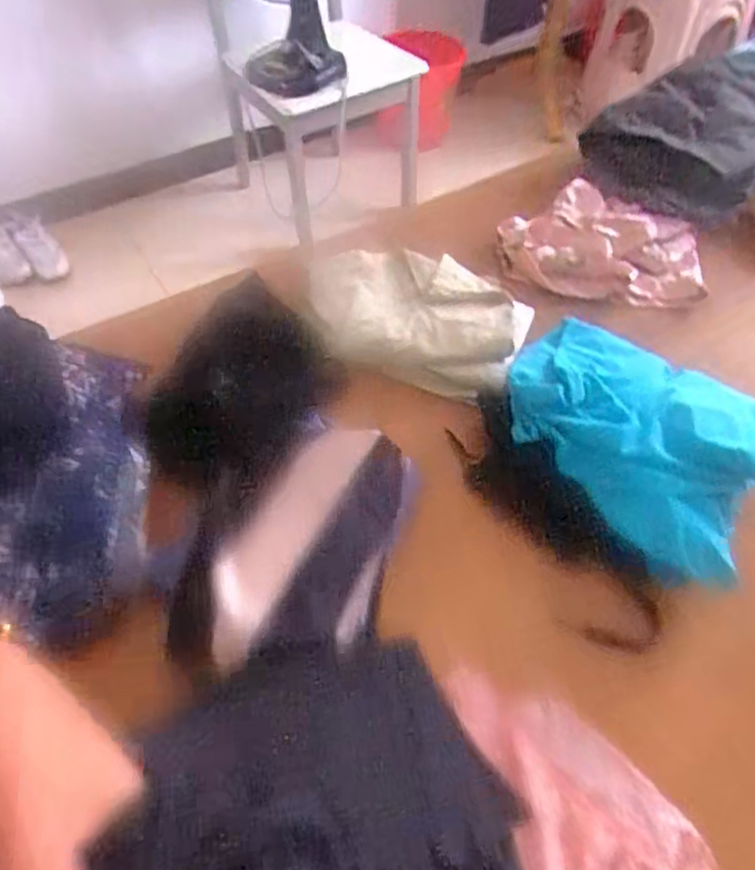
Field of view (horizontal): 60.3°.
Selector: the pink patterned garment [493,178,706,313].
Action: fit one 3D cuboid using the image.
[{"bbox_3d":[0.325,-0.274,0.935,0.285,0.062,0.201,19,55,16],"label":"pink patterned garment"}]

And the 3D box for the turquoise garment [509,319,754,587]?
[{"bbox_3d":[0.273,-0.010,0.700,0.288,0.095,0.246,33,59,25],"label":"turquoise garment"}]

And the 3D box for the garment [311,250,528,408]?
[{"bbox_3d":[0.039,-0.167,0.838,0.305,0.045,0.215,15,58,16],"label":"garment"}]

